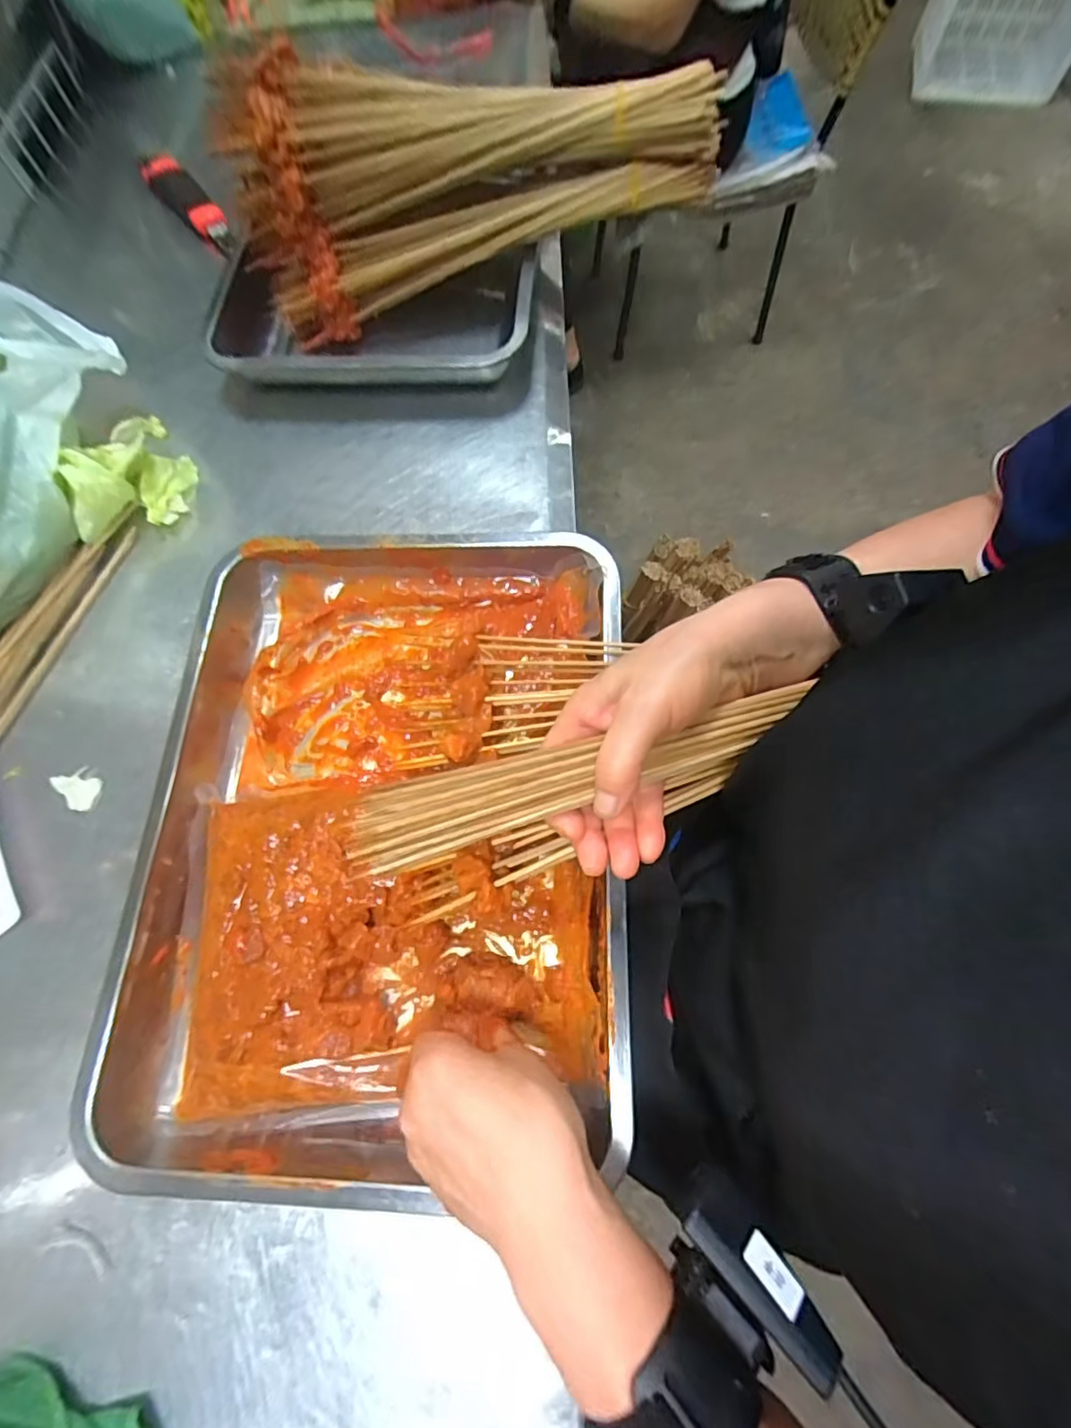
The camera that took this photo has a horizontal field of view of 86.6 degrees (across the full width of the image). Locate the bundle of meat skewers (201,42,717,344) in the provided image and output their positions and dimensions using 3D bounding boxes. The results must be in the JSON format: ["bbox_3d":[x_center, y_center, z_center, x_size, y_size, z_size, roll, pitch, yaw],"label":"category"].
[{"bbox_3d":[-0.066,-0.464,0.495,0.394,0.141,0.151,-5,70,1],"label":"bundle of meat skewers"}]

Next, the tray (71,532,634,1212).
[{"bbox_3d":[-0.098,0.063,0.363,0.293,0.049,0.383,1,70,3],"label":"tray"}]

